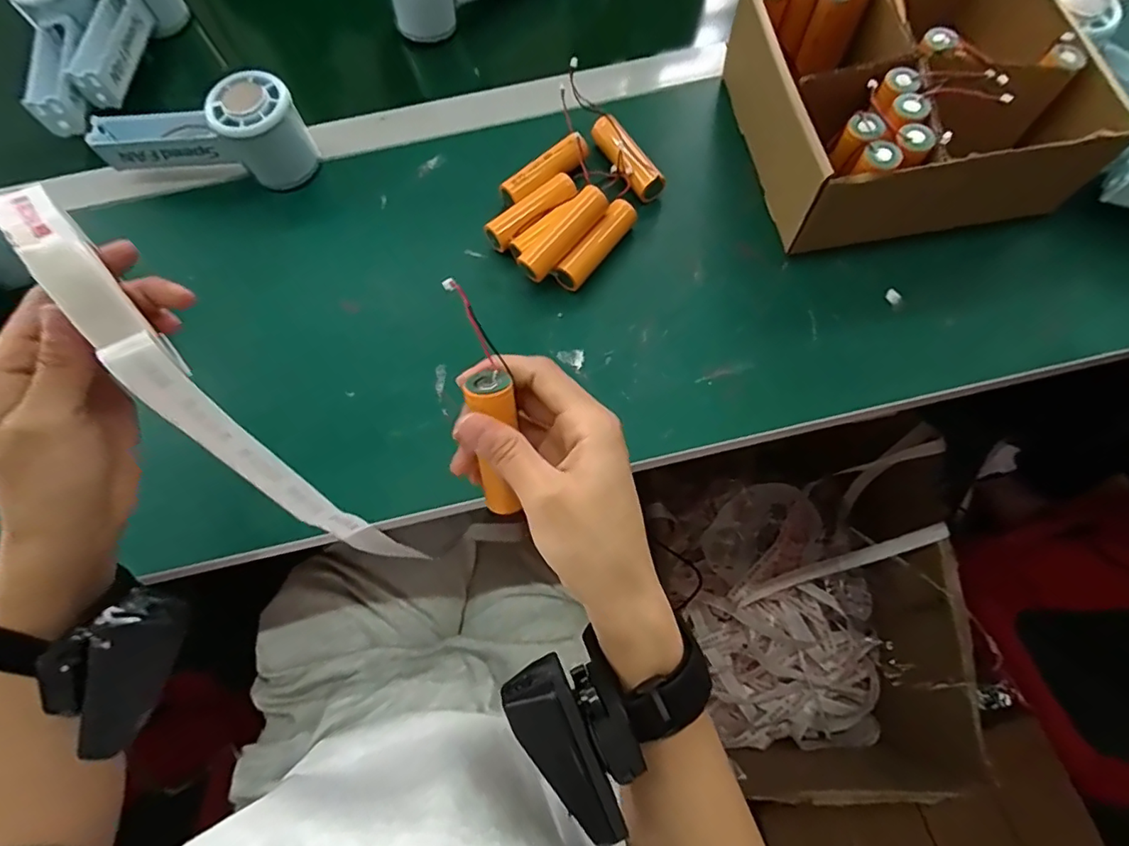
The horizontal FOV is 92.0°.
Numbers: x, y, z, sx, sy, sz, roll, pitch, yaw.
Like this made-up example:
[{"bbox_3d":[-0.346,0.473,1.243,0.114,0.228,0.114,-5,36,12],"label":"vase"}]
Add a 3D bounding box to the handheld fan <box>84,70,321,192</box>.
[{"bbox_3d":[-0.267,-0.216,0.408,0.155,0.066,0.048,3,70,3],"label":"handheld fan"}]

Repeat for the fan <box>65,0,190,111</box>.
[{"bbox_3d":[-0.377,-0.333,0.454,0.044,0.063,0.136,10,71,5],"label":"fan"}]

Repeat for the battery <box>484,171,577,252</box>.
[{"bbox_3d":[-0.023,-0.152,0.398,0.074,0.022,0.022,-41,74,-12],"label":"battery"}]

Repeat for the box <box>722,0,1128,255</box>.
[{"bbox_3d":[0.237,-0.229,0.383,0.201,0.079,0.186,-10,70,-2],"label":"box"}]

